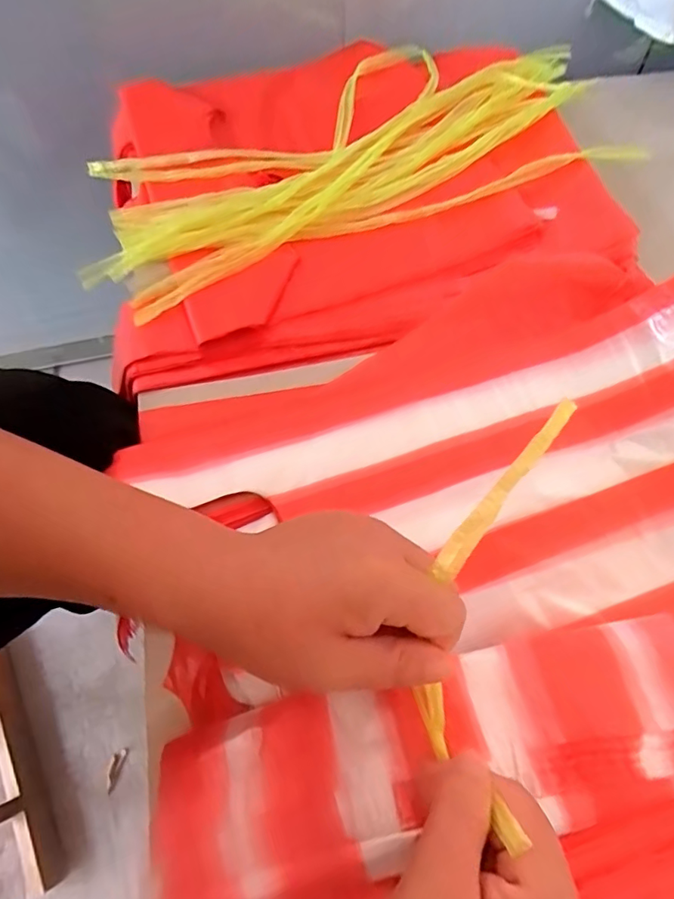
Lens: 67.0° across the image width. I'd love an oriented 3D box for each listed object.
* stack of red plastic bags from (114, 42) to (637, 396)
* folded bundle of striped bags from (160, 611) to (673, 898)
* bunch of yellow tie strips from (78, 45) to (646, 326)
[{"bbox_3d":[0.015,-0.274,0.516,0.487,0.048,0.390,-11,65,-7],"label":"stack of red plastic bags"},{"bbox_3d":[0.058,0.165,0.268,0.305,0.029,0.105,-18,66,-3],"label":"folded bundle of striped bags"},{"bbox_3d":[0.004,-0.306,0.519,0.543,0.039,0.257,-22,67,-12],"label":"bunch of yellow tie strips"}]

